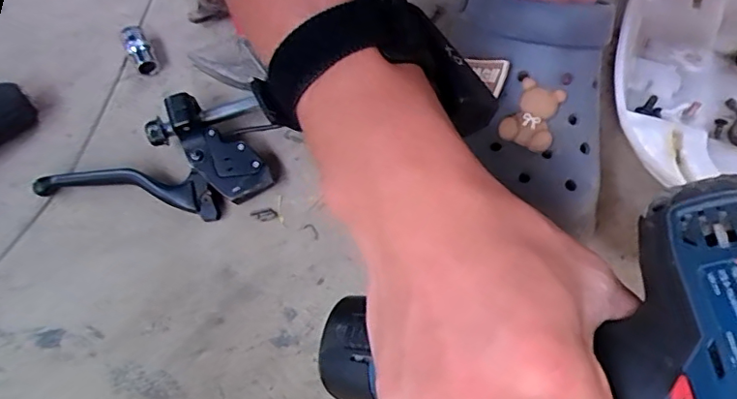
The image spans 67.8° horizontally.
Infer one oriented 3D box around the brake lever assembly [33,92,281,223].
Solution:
[{"bbox_3d":[-0.146,-0.021,0.390,0.174,0.050,0.083,-26,69,-7],"label":"brake lever assembly"}]

